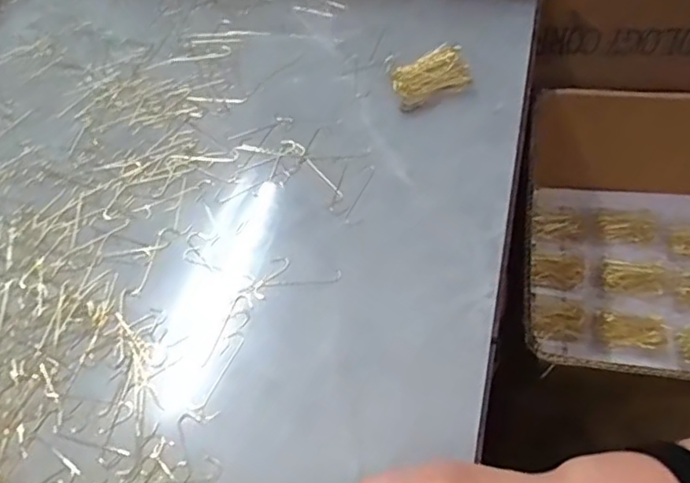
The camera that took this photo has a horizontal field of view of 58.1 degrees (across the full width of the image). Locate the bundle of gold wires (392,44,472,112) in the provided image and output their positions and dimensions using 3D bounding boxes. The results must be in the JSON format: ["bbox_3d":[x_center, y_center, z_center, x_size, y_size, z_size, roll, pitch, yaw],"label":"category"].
[{"bbox_3d":[0.076,-0.149,0.561,0.070,0.023,0.043,-26,55,-16],"label":"bundle of gold wires"}]

